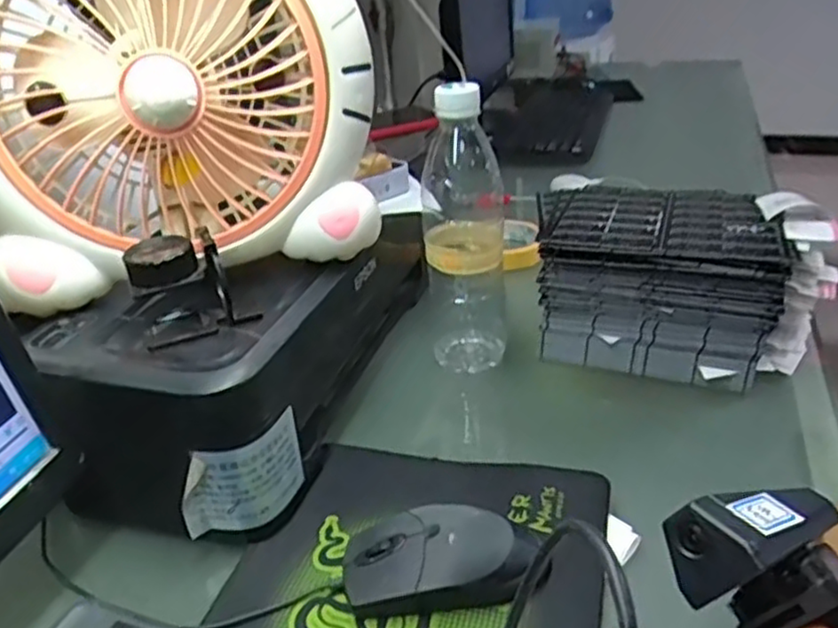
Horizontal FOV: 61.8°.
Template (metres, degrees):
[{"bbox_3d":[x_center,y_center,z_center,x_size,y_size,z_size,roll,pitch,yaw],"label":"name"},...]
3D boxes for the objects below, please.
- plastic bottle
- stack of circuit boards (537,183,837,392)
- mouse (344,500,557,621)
[{"bbox_3d":[0.036,-0.065,0.567,0.066,0.225,0.076,-3,28,2],"label":"plastic bottle"},{"bbox_3d":[0.209,-0.018,0.581,0.221,0.129,0.133,7,30,20],"label":"stack of circuit boards"},{"bbox_3d":[0.015,0.135,0.391,0.114,0.036,0.056,-3,28,2],"label":"mouse"}]

